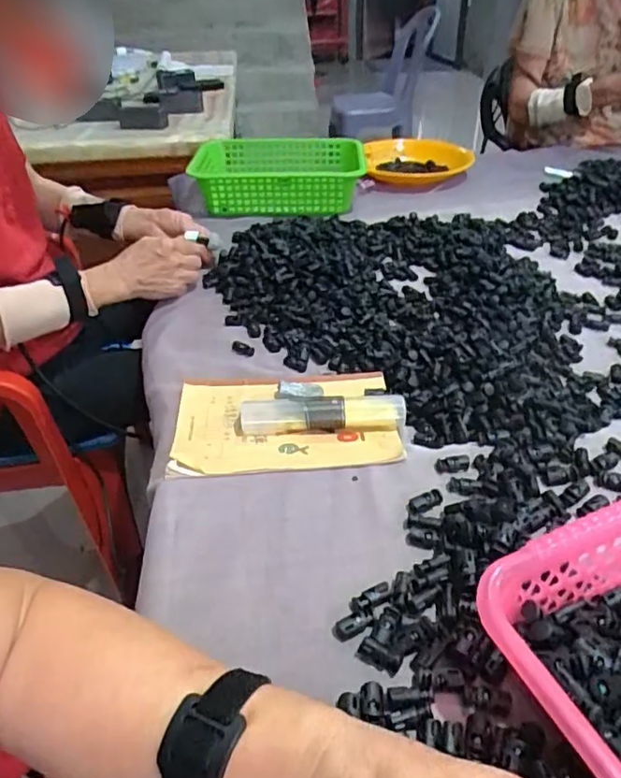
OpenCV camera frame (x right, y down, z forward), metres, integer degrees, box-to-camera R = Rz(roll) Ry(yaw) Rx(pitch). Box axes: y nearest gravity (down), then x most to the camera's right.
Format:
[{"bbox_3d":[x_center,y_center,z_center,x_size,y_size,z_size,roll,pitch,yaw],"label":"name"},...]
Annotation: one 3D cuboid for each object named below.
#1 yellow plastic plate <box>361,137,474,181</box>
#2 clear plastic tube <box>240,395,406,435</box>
[{"bbox_3d":[0.214,-0.458,1.181,0.209,0.051,0.239,0,36,1],"label":"yellow plastic plate"},{"bbox_3d":[0.012,0.023,0.555,0.151,0.023,0.035,-1,36,-1],"label":"clear plastic tube"}]

